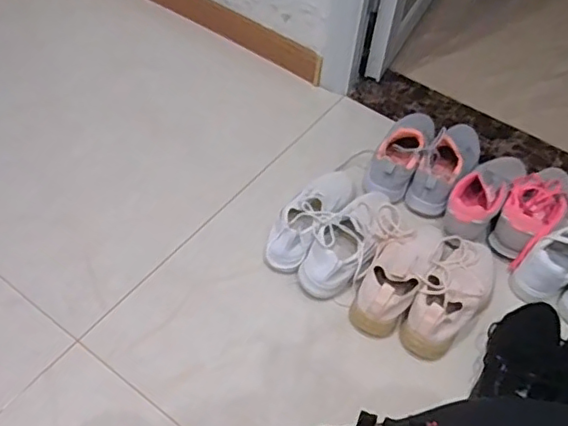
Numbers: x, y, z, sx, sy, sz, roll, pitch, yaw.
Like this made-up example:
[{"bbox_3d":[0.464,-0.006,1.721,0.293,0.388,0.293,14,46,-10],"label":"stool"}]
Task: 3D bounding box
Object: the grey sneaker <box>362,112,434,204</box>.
[{"bbox_3d":[0.234,-0.130,1.148,0.093,0.107,0.240,21,52,12],"label":"grey sneaker"}]

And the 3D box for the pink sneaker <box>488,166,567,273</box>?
[{"bbox_3d":[0.459,-0.011,1.063,0.093,0.081,0.251,35,56,21],"label":"pink sneaker"}]

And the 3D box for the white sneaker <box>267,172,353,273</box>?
[{"bbox_3d":[0.054,-0.002,1.046,0.091,0.083,0.254,26,53,15],"label":"white sneaker"}]

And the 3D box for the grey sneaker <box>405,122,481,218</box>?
[{"bbox_3d":[0.324,-0.100,1.133,0.082,0.115,0.232,30,54,19],"label":"grey sneaker"}]

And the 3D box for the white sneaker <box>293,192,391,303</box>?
[{"bbox_3d":[0.119,0.040,0.996,0.090,0.083,0.241,30,54,18],"label":"white sneaker"}]

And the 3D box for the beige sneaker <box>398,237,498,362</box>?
[{"bbox_3d":[0.276,0.131,0.948,0.109,0.091,0.227,27,53,16],"label":"beige sneaker"}]

